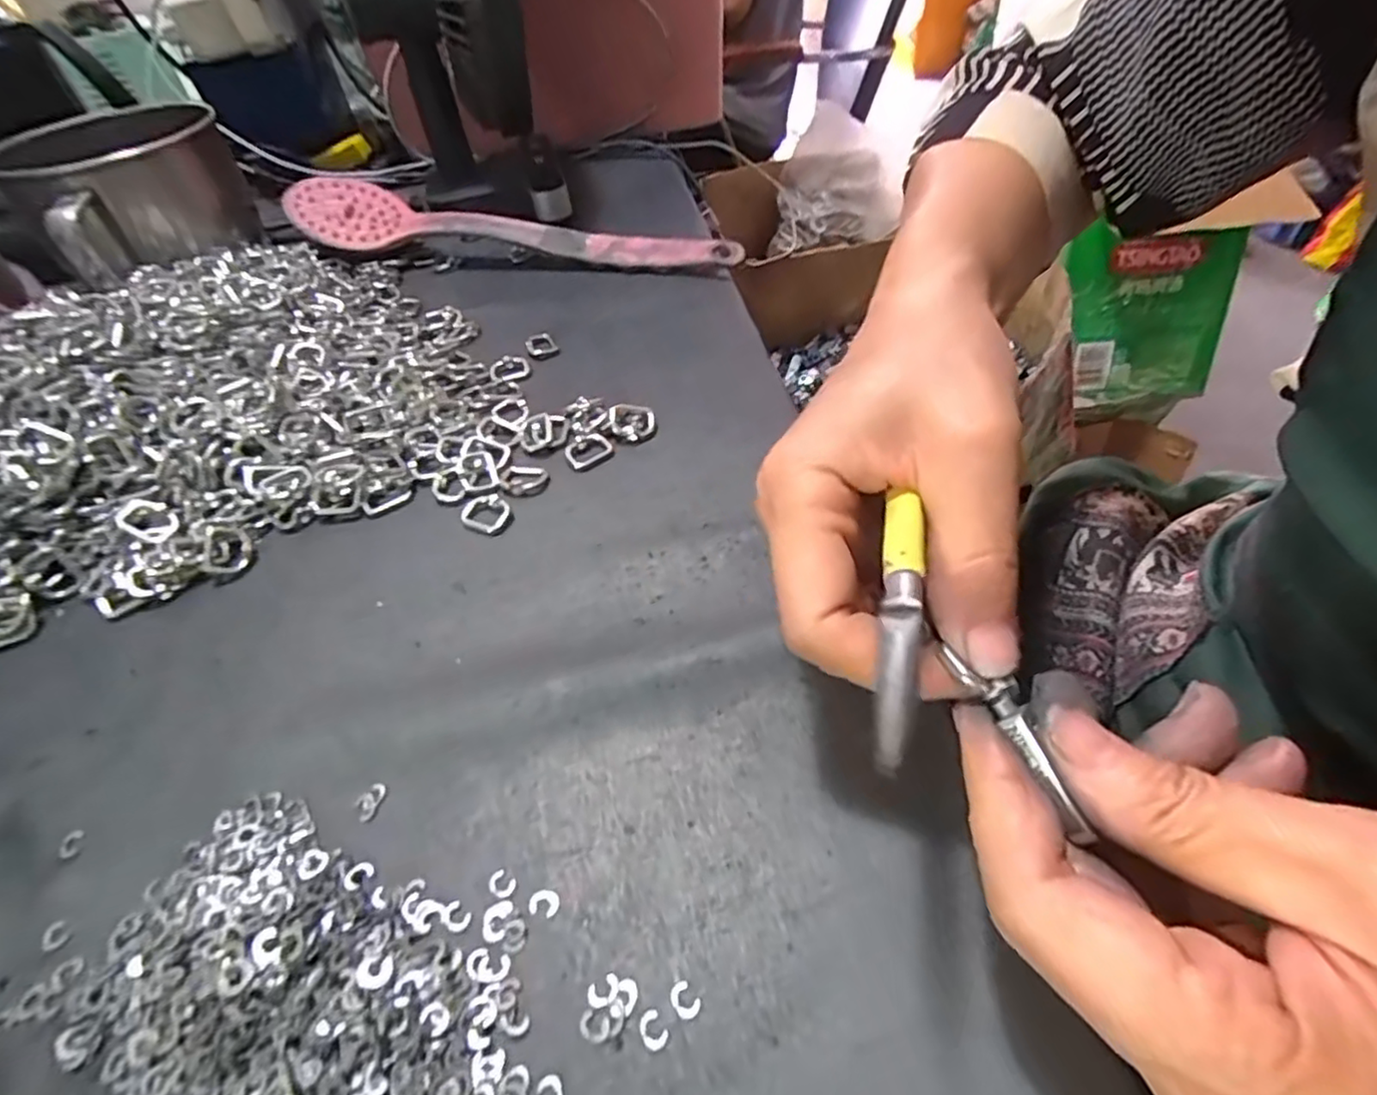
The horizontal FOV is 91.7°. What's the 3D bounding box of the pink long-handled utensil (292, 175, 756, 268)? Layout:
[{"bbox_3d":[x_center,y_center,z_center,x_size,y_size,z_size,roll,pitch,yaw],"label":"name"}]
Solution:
[{"bbox_3d":[-0.123,-0.225,0.464,0.320,0.050,0.051,6,48,12],"label":"pink long-handled utensil"}]

